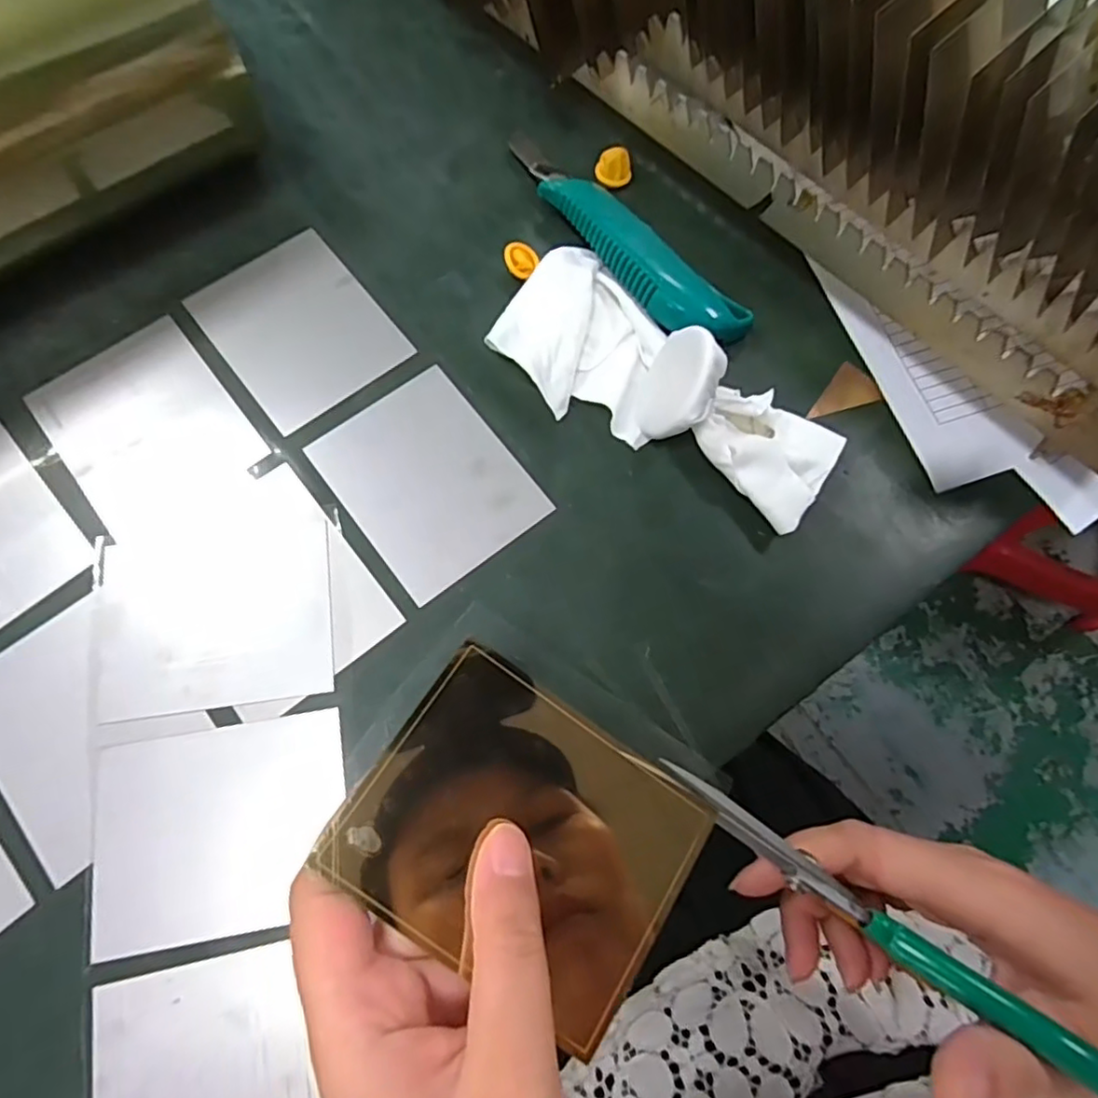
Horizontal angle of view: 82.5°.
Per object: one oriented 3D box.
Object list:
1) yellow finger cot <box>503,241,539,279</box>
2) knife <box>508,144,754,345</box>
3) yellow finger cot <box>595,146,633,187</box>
[{"bbox_3d":[-0.015,-0.153,0.334,0.018,0.007,0.021,-2,73,-3],"label":"yellow finger cot"},{"bbox_3d":[0.035,-0.164,0.335,0.039,0.022,0.164,-41,79,-13],"label":"knife"},{"bbox_3d":[0.038,-0.219,0.359,0.020,0.016,0.017,8,73,0],"label":"yellow finger cot"}]

